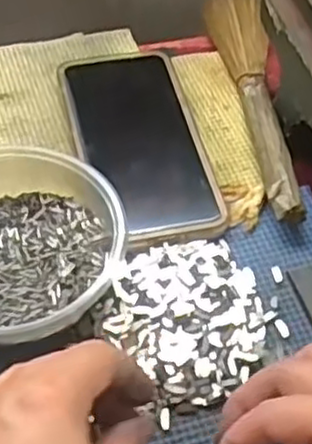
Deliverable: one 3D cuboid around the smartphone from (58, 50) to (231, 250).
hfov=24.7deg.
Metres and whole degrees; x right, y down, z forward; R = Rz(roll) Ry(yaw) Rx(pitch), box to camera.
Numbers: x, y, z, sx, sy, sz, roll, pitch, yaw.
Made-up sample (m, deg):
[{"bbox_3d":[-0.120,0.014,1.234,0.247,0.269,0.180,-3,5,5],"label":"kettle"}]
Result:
[{"bbox_3d":[-0.010,-0.051,0.434,0.075,0.006,0.152,-9,53,-11],"label":"smartphone"}]

